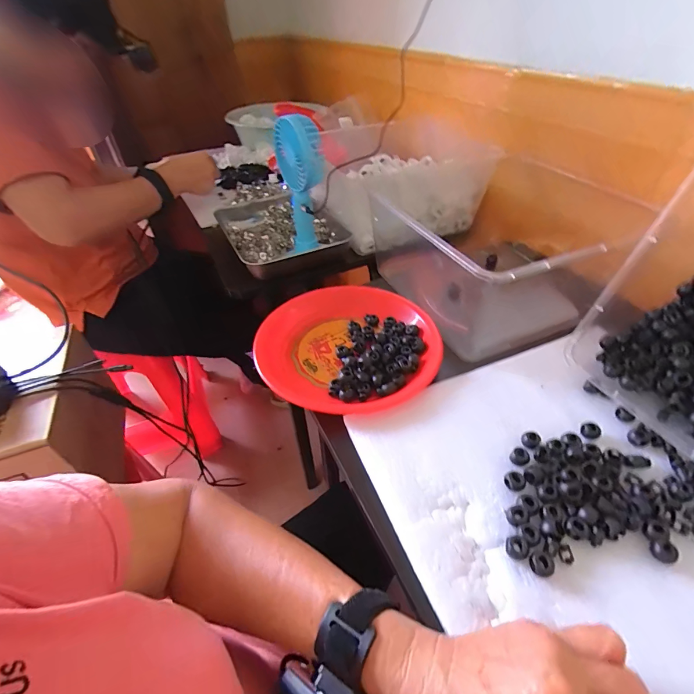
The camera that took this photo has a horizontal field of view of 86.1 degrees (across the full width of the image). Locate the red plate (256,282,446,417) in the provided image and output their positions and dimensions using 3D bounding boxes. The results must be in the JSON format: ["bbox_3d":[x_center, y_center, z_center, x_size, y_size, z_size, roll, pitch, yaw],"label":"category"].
[{"bbox_3d":[0.002,-0.005,0.475,0.219,0.032,0.218,-1,43,1],"label":"red plate"}]

